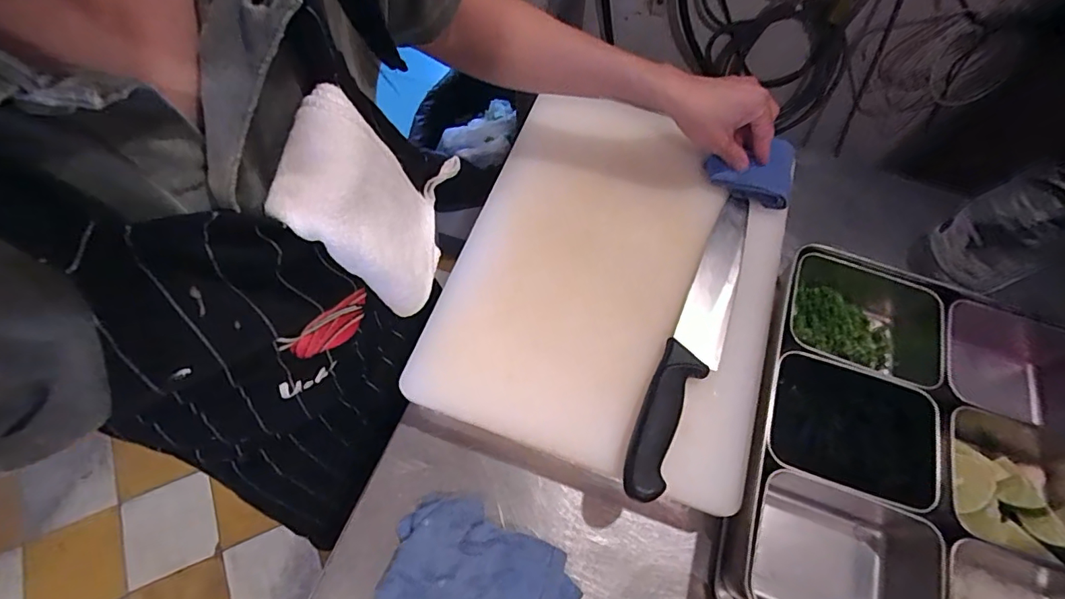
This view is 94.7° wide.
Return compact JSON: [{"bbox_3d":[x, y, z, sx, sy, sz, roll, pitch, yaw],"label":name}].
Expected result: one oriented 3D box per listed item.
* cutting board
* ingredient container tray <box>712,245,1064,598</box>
[{"bbox_3d":[0.086,-0.033,0.485,0.293,0.029,0.387,19,65,6],"label":"cutting board"},{"bbox_3d":[0.335,0.141,0.435,0.309,0.086,0.339,14,65,4],"label":"ingredient container tray"}]

